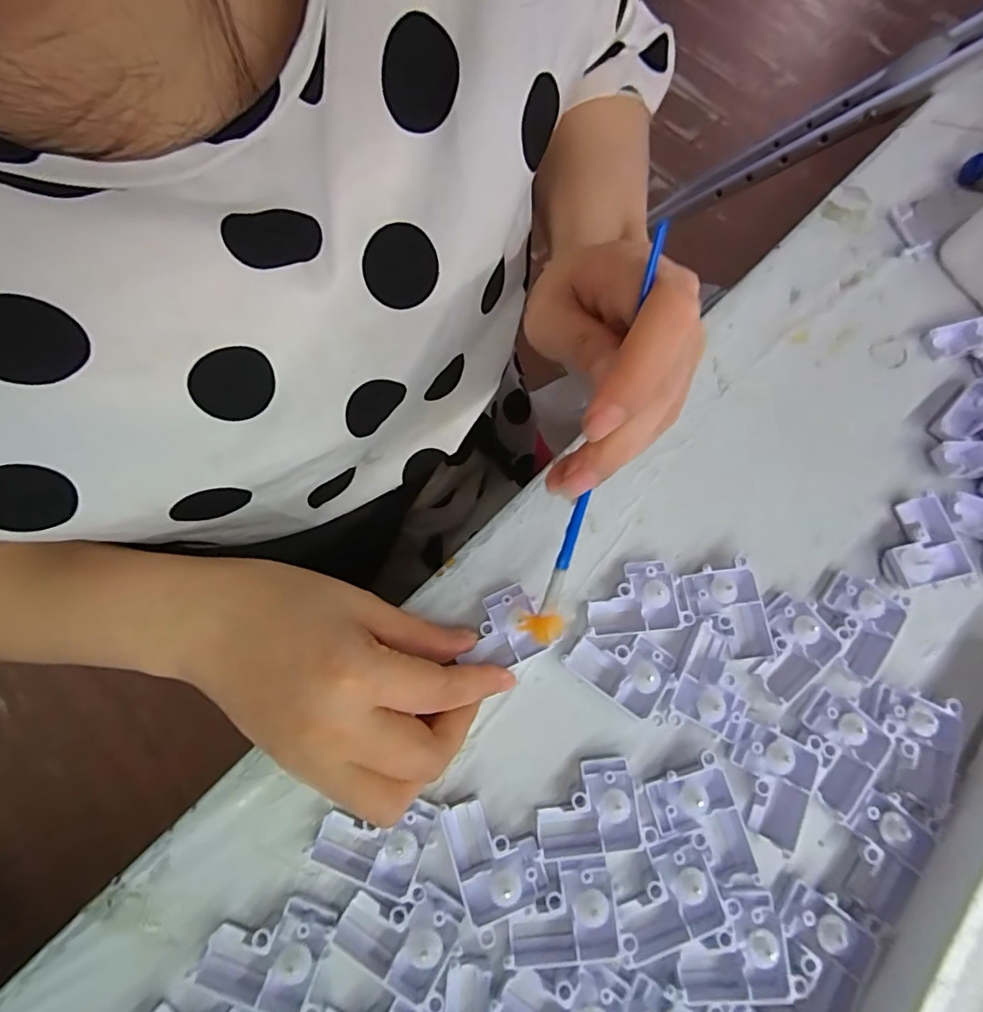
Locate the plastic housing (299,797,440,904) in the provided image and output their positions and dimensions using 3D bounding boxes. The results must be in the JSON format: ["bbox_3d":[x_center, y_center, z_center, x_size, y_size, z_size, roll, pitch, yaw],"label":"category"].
[{"bbox_3d":[-0.050,0.143,0.220,0.050,0.014,0.036,15,73,2],"label":"plastic housing"}]

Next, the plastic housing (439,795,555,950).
[{"bbox_3d":[0.002,0.152,0.220,0.036,0.011,0.050,-17,74,-8],"label":"plastic housing"}]

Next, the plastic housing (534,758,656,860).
[{"bbox_3d":[0.044,0.135,0.227,0.049,0.011,0.037,-11,73,-6],"label":"plastic housing"}]

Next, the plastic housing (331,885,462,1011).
[{"bbox_3d":[-0.039,0.175,0.210,0.044,0.011,0.039,33,74,8],"label":"plastic housing"}]

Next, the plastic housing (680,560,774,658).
[{"bbox_3d":[0.118,0.053,0.257,0.035,0.014,0.047,-6,73,-4],"label":"plastic housing"}]

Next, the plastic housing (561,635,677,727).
[{"bbox_3d":[0.065,0.076,0.248,0.049,0.013,0.034,36,75,8],"label":"plastic housing"}]

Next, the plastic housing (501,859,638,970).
[{"bbox_3d":[0.031,0.170,0.214,0.050,0.011,0.033,-6,73,-4],"label":"plastic housing"}]

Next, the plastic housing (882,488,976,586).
[{"bbox_3d":[0.230,0.018,0.275,0.045,0.009,0.049,-5,73,-4],"label":"plastic housing"}]

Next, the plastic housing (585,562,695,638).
[{"bbox_3d":[0.072,0.046,0.258,0.051,0.014,0.034,-5,73,-4],"label":"plastic housing"}]

